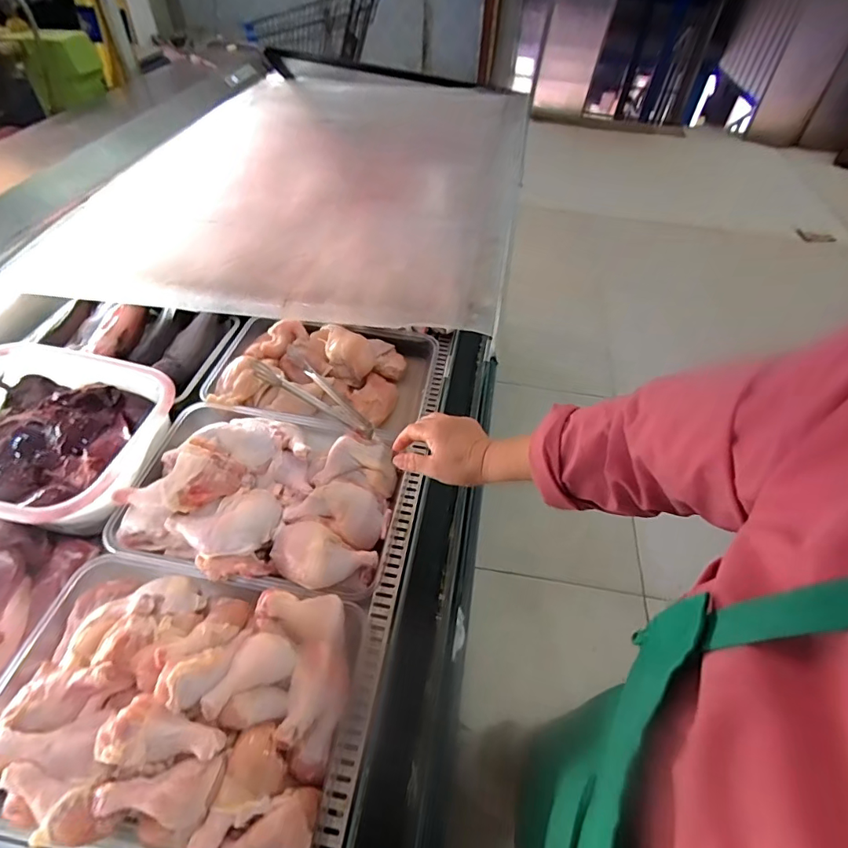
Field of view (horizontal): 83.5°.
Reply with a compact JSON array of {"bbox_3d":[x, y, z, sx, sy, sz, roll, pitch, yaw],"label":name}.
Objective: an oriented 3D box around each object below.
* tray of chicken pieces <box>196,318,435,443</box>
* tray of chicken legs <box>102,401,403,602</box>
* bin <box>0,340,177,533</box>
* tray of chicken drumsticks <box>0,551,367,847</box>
[{"bbox_3d":[-0.206,-0.106,0.968,0.414,0.083,0.312,11,49,7],"label":"tray of chicken pieces"},{"bbox_3d":[-0.253,0.095,0.756,0.405,0.099,0.304,7,49,4],"label":"tray of chicken legs"},{"bbox_3d":[-0.647,0.007,0.768,0.429,0.077,0.306,10,49,6],"label":"bin"},{"bbox_3d":[-0.306,0.318,0.566,0.415,0.094,0.299,9,49,5],"label":"tray of chicken drumsticks"}]

